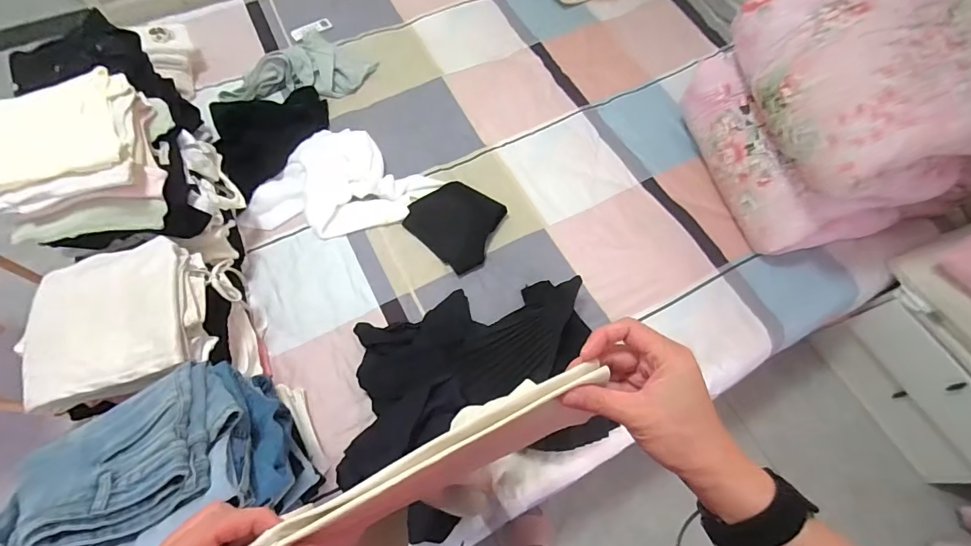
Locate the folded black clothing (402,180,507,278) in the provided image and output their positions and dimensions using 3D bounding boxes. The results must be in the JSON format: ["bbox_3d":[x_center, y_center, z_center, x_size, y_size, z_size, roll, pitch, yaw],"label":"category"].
[{"bbox_3d":[-0.073,-0.136,1.144,0.234,0.041,0.198,41,70,16],"label":"folded black clothing"}]

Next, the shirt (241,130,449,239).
[{"bbox_3d":[-0.385,-0.207,1.161,0.339,0.058,0.381,36,69,14],"label":"shirt"}]

